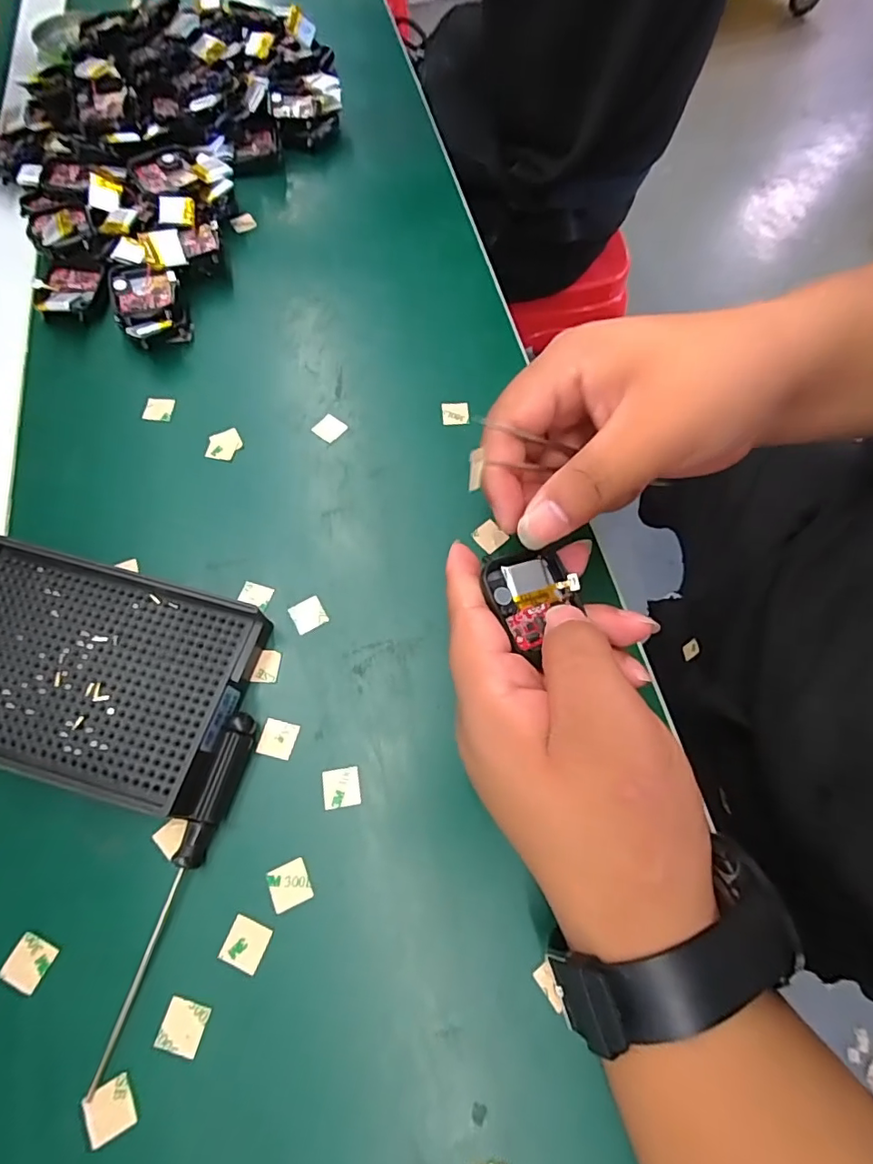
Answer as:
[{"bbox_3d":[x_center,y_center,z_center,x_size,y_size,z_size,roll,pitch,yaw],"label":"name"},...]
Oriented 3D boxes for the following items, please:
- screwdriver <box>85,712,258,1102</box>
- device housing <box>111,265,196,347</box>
[{"bbox_3d":[-0.098,0.115,0.206,0.010,0.014,0.126,13,66,6],"label":"screwdriver"},{"bbox_3d":[-0.174,-0.166,0.324,0.038,0.024,0.062,-21,67,-9],"label":"device housing"}]

